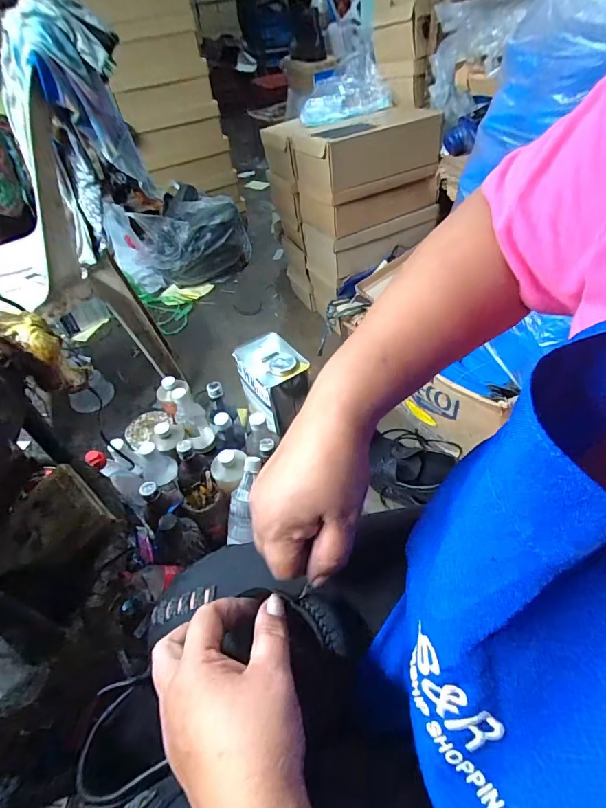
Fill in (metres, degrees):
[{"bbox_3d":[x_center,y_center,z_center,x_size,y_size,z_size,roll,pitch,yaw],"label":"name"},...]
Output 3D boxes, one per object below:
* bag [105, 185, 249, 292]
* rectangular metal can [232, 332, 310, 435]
[{"bbox_3d":[-0.462,-0.637,1.536,0.487,0.268,0.306,-15,47,-7],"label":"bag"},{"bbox_3d":[-0.067,-0.053,0.873,0.119,0.116,0.156,-33,51,-22],"label":"rectangular metal can"}]

